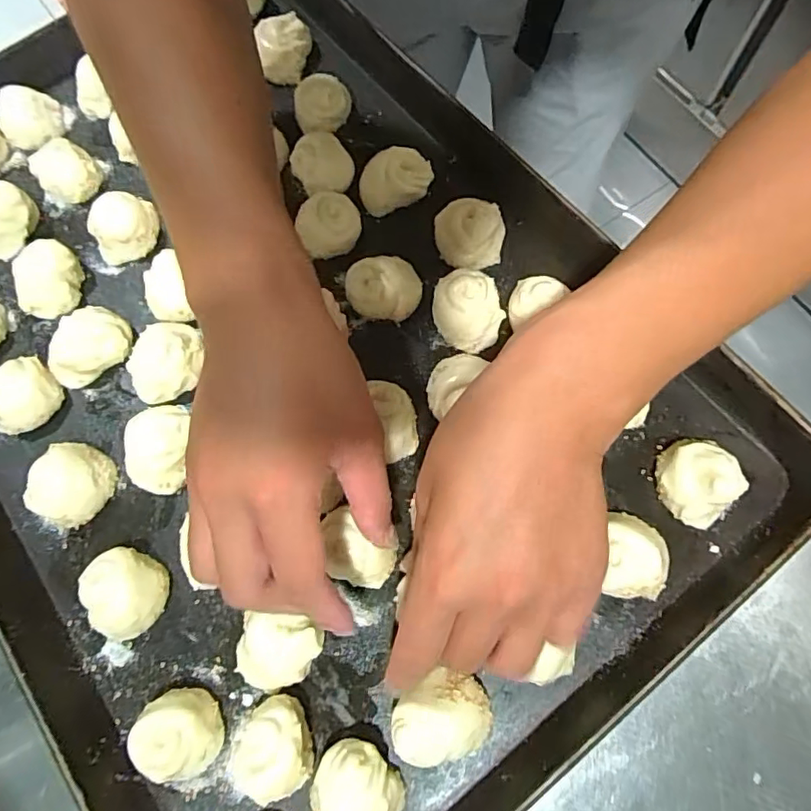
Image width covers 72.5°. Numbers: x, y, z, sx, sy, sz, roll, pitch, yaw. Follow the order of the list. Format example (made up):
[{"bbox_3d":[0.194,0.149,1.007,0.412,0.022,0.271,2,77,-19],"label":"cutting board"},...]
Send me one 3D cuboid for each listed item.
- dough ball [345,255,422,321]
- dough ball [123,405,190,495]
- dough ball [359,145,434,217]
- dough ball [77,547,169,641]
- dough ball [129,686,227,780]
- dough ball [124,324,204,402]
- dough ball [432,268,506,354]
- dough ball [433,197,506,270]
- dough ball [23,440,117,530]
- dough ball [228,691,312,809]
[{"bbox_3d":[-0.014,-0.075,0.355,0.046,0.021,0.037,-2,72,2],"label":"dough ball"},{"bbox_3d":[-0.148,0.026,0.329,0.040,0.023,0.048,9,73,5],"label":"dough ball"},{"bbox_3d":[-0.007,-0.154,0.379,0.049,0.024,0.037,-11,72,-1],"label":"dough ball"},{"bbox_3d":[-0.153,0.102,0.303,0.041,0.024,0.046,-11,72,-1],"label":"dough ball"},{"bbox_3d":[-0.114,0.166,0.278,0.038,0.027,0.039,-1,72,2],"label":"dough ball"},{"bbox_3d":[-0.153,-0.026,0.348,0.044,0.025,0.046,-6,72,0],"label":"dough ball"},{"bbox_3d":[0.039,-0.058,0.343,0.042,0.029,0.044,-1,72,2],"label":"dough ball"},{"bbox_3d":[0.042,-0.110,0.362,0.044,0.026,0.039,3,73,3],"label":"dough ball"},{"bbox_3d":[-0.195,0.046,0.324,0.039,0.026,0.043,24,75,9],"label":"dough ball"},{"bbox_3d":[-0.062,0.167,0.272,0.038,0.034,0.044,23,75,9],"label":"dough ball"}]

